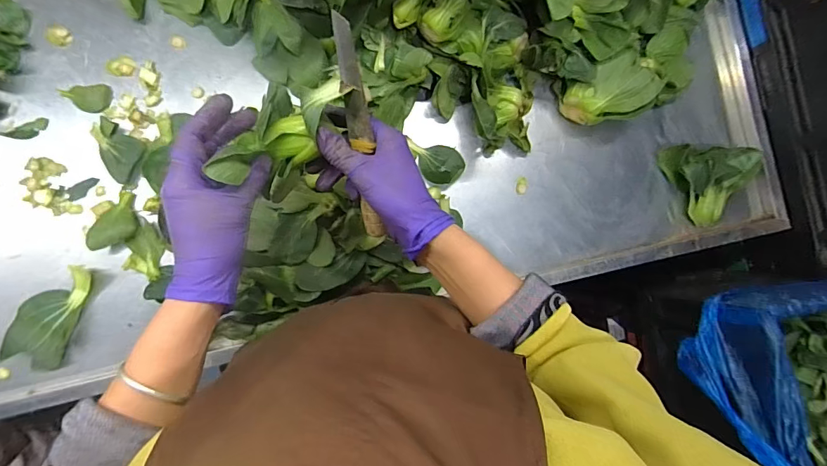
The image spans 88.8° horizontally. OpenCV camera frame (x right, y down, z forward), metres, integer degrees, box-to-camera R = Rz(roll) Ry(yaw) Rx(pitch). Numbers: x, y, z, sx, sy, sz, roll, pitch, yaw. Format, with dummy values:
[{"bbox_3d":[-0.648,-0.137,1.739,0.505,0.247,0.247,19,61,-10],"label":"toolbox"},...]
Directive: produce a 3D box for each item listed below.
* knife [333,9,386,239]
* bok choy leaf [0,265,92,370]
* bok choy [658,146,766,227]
[{"bbox_3d":[-0.048,-0.087,0.384,0.020,0.021,0.199,-10,122,-8],"label":"knife"},{"bbox_3d":[-0.443,0.098,0.513,0.063,0.015,0.125,21,84,-6],"label":"bok choy leaf"},{"bbox_3d":[0.429,-0.079,0.606,0.076,0.088,0.123,-24,90,-8],"label":"bok choy"}]

